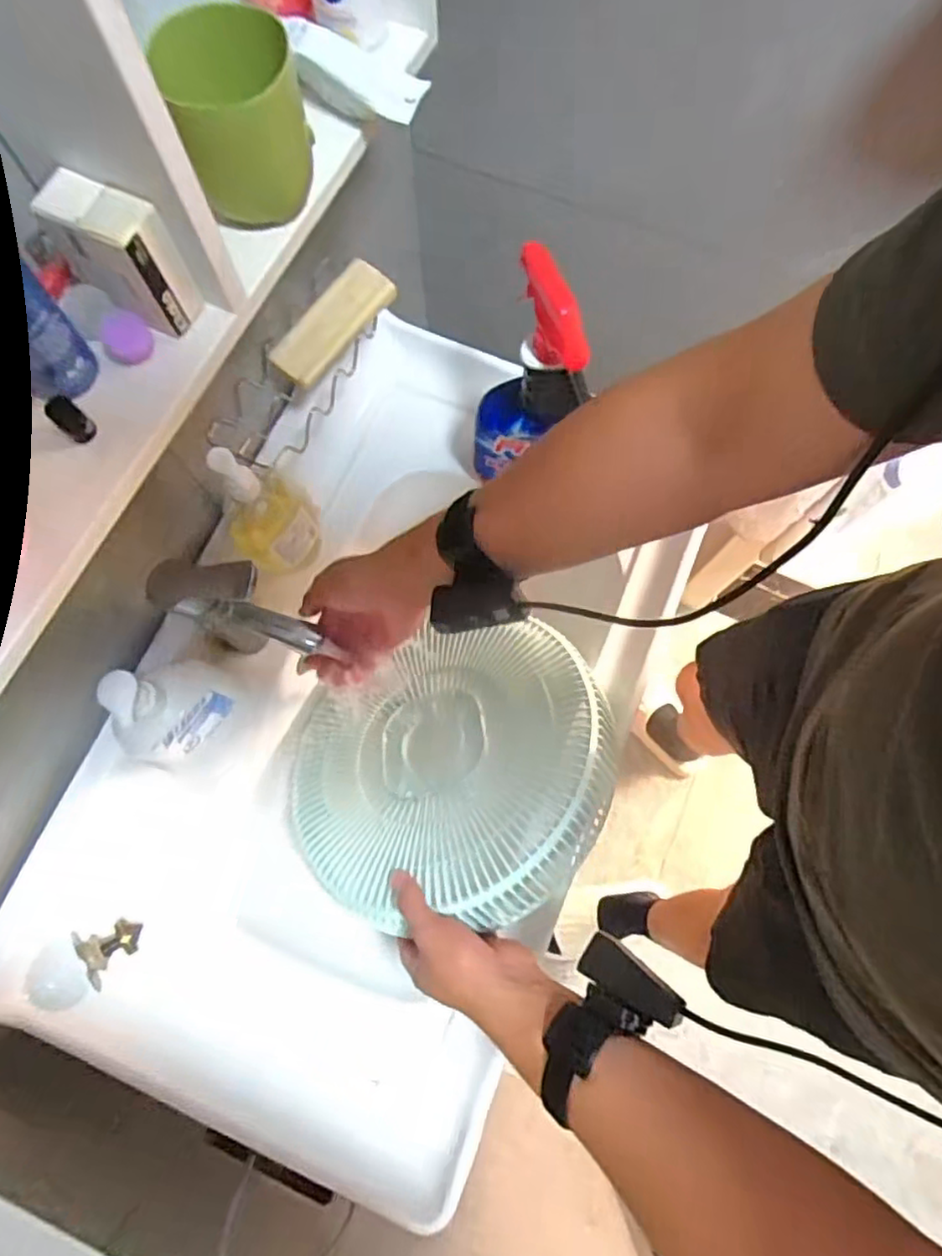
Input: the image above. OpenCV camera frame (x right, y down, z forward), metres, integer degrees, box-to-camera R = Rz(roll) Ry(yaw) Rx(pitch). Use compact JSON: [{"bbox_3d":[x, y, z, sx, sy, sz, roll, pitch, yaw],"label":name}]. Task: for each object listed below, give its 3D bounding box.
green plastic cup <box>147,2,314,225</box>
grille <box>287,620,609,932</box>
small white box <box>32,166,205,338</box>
[{"bbox_3d":[-0.129,-0.290,0.368,0.067,0.078,0.065,0,74,-1],"label":"green plastic cup"},{"bbox_3d":[-0.031,0.136,0.640,0.331,0.047,0.279,-11,54,17],"label":"grille"},{"bbox_3d":[-0.188,-0.201,0.350,0.058,0.065,0.033,31,76,7],"label":"small white box"}]

